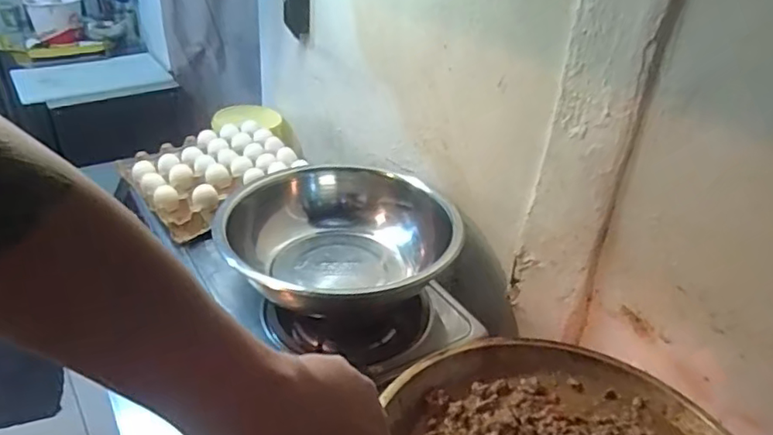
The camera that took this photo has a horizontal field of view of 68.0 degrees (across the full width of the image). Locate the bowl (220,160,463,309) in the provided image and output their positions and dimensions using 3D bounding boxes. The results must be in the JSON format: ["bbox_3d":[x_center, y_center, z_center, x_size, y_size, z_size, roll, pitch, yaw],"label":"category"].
[{"bbox_3d":[-0.072,0.035,0.823,0.296,0.106,0.328,-16,37,-30],"label":"bowl"}]

